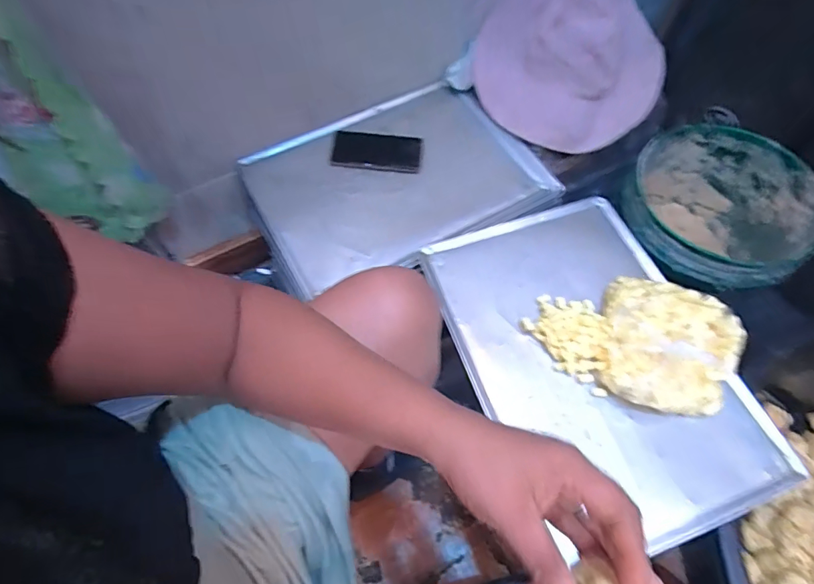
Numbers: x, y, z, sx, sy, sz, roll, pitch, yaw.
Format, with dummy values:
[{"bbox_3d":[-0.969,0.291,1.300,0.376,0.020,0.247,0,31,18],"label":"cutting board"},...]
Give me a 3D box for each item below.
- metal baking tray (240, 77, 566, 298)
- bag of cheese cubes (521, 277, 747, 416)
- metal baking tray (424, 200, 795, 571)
[{"bbox_3d":[-0.021,-0.202,0.756,0.471,0.032,0.327,-27,69,-8],"label":"metal baking tray"},{"bbox_3d":[0.288,0.056,0.552,0.247,0.084,0.149,33,63,18],"label":"bag of cheese cubes"},{"bbox_3d":[0.243,0.078,0.580,0.320,0.043,0.447,-16,60,-11],"label":"metal baking tray"}]

